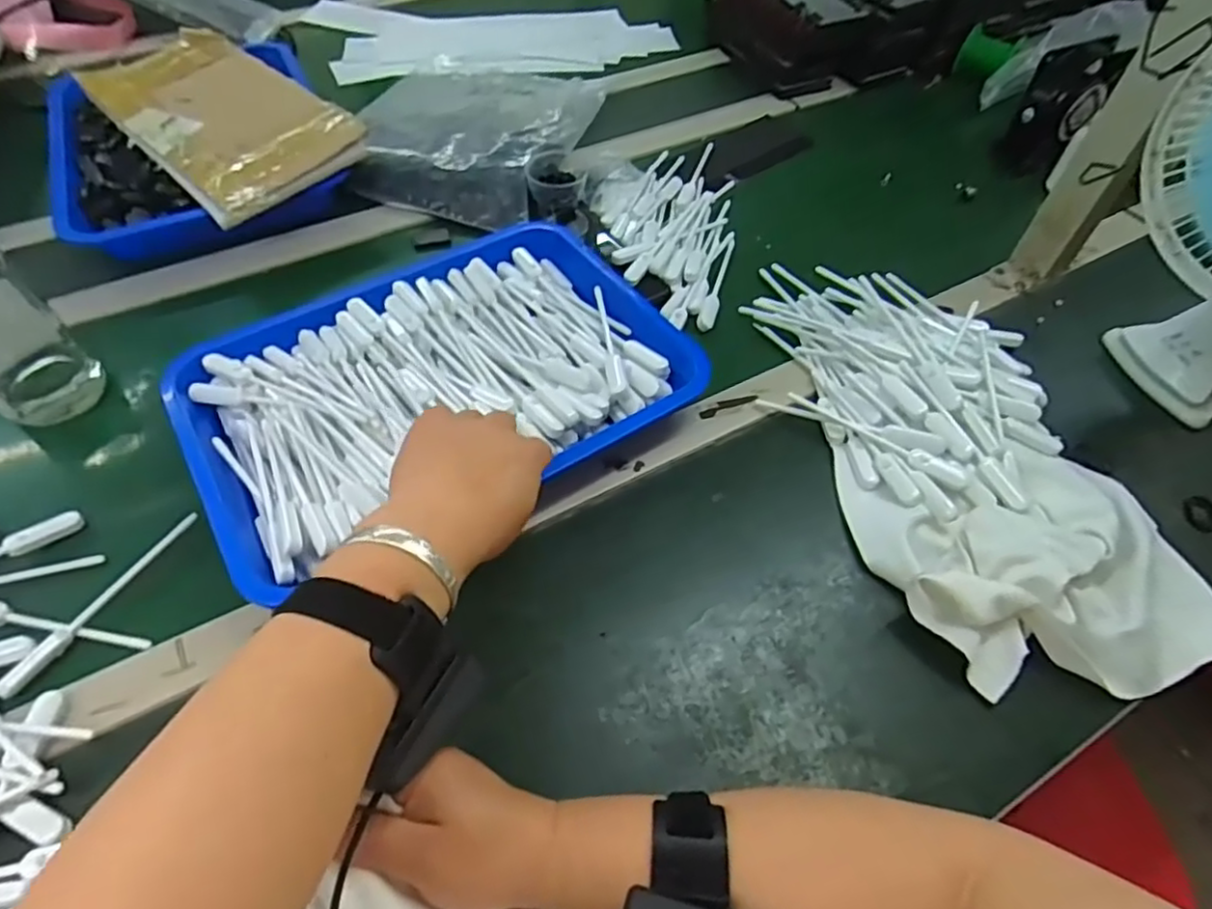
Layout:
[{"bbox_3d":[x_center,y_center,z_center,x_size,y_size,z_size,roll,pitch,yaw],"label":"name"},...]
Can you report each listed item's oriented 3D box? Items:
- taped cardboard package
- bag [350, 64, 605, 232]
[{"bbox_3d":[-0.396,-0.348,0.675,0.308,0.032,0.164,37,61,22],"label":"taped cardboard package"},{"bbox_3d":[-0.149,-0.396,0.780,0.255,0.048,0.335,7,54,3],"label":"bag"}]

